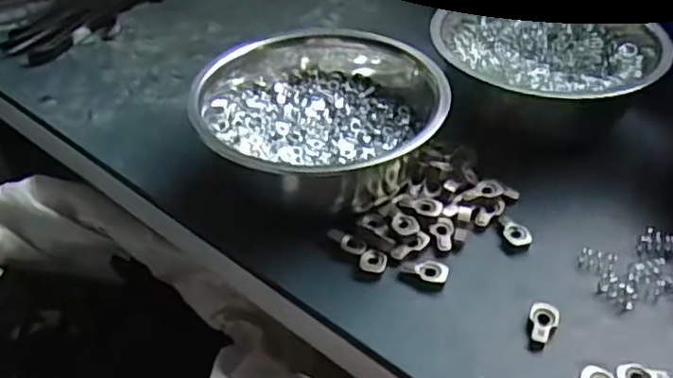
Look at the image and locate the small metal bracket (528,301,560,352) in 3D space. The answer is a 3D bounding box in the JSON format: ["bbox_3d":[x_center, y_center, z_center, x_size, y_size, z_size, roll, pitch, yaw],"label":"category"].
[{"bbox_3d":[0.125,0.084,0.397,0.017,0.010,0.032,14,43,17],"label":"small metal bracket"}]

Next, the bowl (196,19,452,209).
[{"bbox_3d":[-0.014,-0.057,0.494,0.165,0.084,0.165,-2,46,2],"label":"bowl"}]

